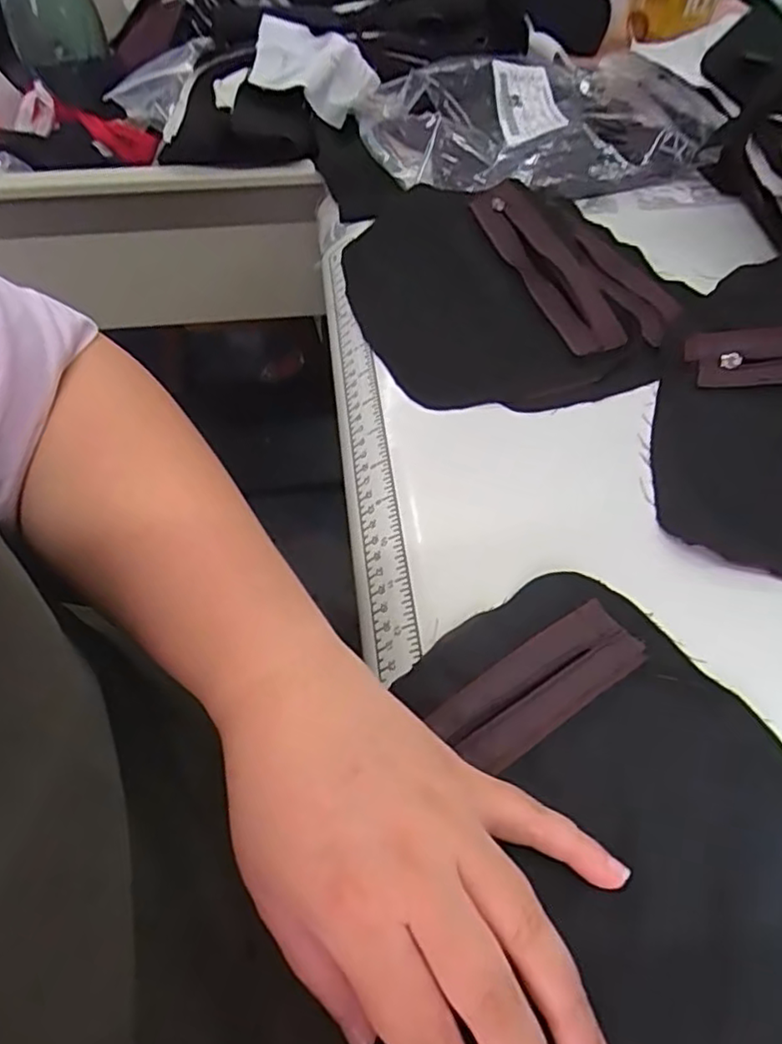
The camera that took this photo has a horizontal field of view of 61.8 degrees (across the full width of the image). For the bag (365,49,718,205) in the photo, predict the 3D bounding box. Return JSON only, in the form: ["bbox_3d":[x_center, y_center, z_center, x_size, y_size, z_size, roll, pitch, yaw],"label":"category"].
[{"bbox_3d":[0.117,-0.323,0.521,0.273,0.060,0.160,0,54,-1],"label":"bag"}]

